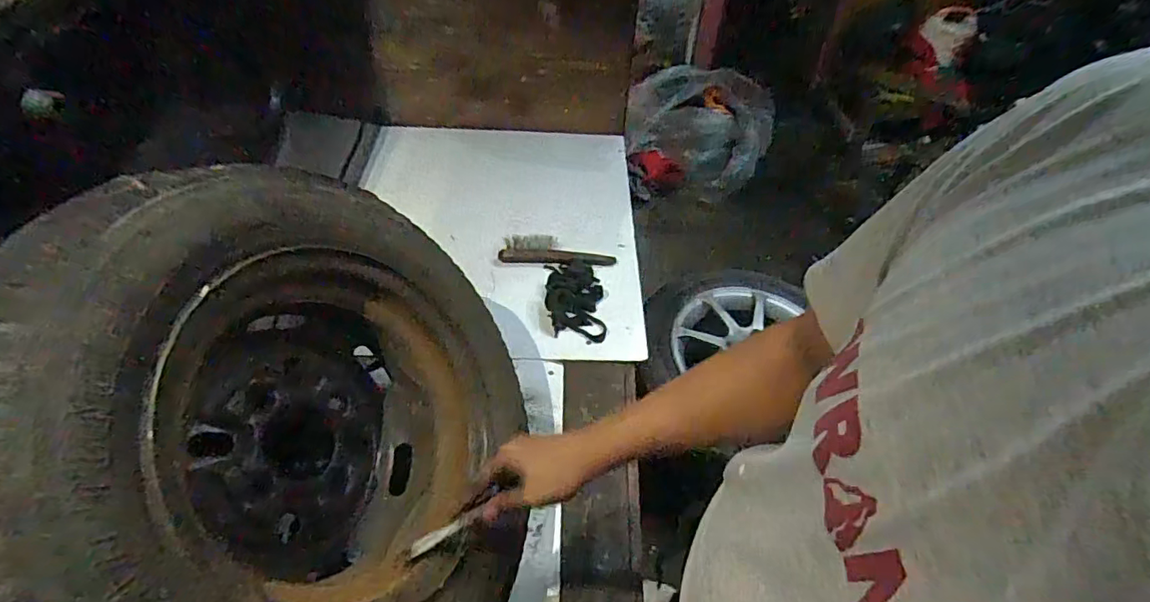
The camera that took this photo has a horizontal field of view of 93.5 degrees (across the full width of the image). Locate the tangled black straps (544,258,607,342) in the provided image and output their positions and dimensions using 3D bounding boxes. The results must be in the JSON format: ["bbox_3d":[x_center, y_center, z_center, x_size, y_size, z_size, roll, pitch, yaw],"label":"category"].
[{"bbox_3d":[-0.001,-0.003,0.924,0.095,0.017,0.162,-2,49,-3],"label":"tangled black straps"}]

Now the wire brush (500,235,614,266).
[{"bbox_3d":[-0.031,-0.089,0.975,0.208,0.032,0.052,4,49,2],"label":"wire brush"}]

